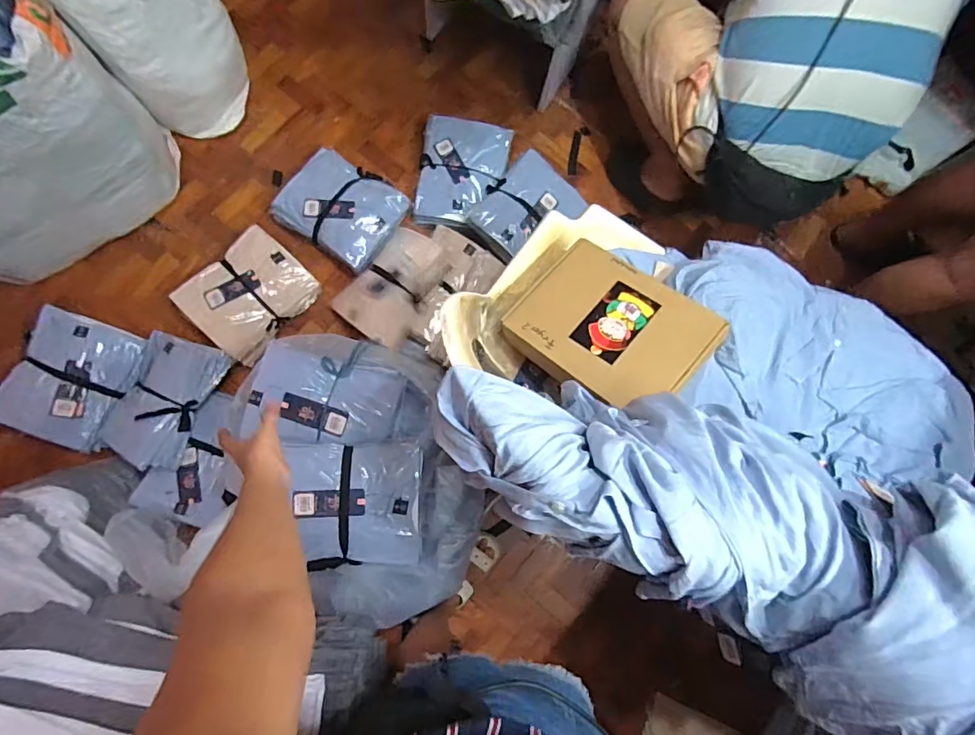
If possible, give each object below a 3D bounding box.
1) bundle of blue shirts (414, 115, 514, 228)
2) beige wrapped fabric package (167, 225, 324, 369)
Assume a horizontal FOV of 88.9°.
[{"bbox_3d":[-0.062,-0.477,1.219,0.211,0.051,0.265,10,82,-3],"label":"bundle of blue shirts"},{"bbox_3d":[-0.547,-0.169,1.151,0.222,0.082,0.250,40,81,2],"label":"beige wrapped fabric package"}]

